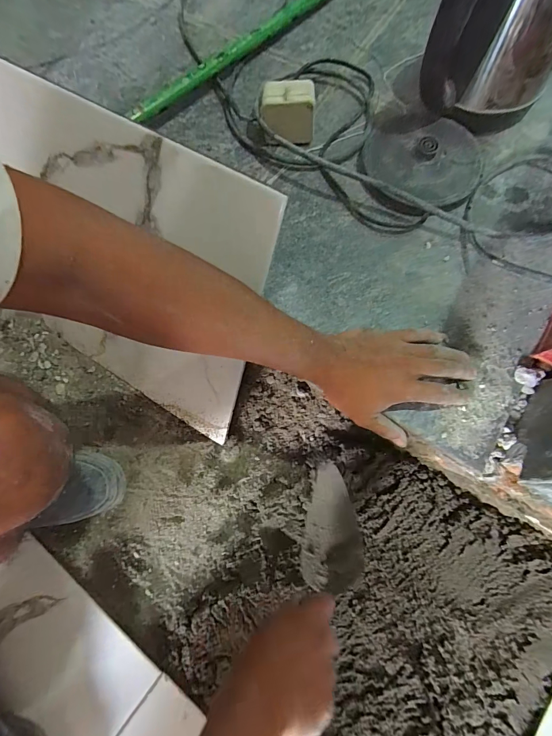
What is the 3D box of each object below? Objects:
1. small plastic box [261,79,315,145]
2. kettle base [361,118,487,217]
[{"bbox_3d":[0.016,-0.327,0.436,0.064,0.058,0.034,3,74,2],"label":"small plastic box"},{"bbox_3d":[0.186,-0.266,0.431,0.147,0.033,0.152,0,73,1],"label":"kettle base"}]

